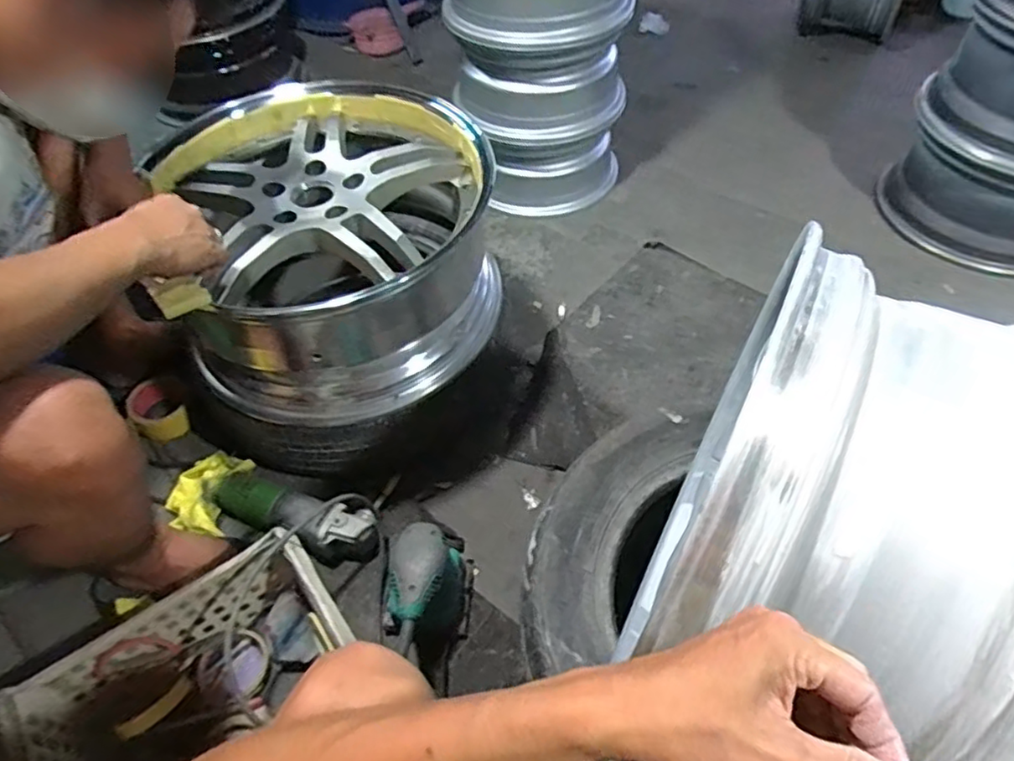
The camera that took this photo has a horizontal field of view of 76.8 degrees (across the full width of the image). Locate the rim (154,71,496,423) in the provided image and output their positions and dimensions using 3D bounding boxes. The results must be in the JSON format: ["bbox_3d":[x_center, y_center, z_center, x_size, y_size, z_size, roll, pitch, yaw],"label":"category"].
[{"bbox_3d":[-0.268,-0.211,0.966,0.443,0.245,0.508,-24,54,-15],"label":"rim"}]

